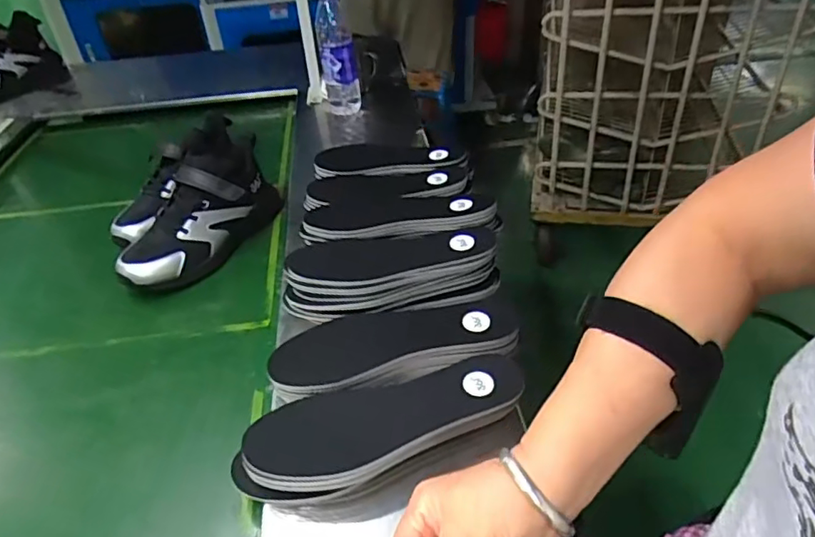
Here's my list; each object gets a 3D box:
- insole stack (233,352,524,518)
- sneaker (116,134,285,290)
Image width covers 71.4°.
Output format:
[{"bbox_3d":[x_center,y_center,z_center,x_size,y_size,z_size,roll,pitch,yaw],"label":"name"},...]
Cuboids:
[{"bbox_3d":[-0.018,0.153,0.519,0.264,0.076,0.090,-12,41,-11],"label":"insole stack"},{"bbox_3d":[-0.279,-0.080,0.771,0.090,0.123,0.252,22,46,26],"label":"sneaker"}]

